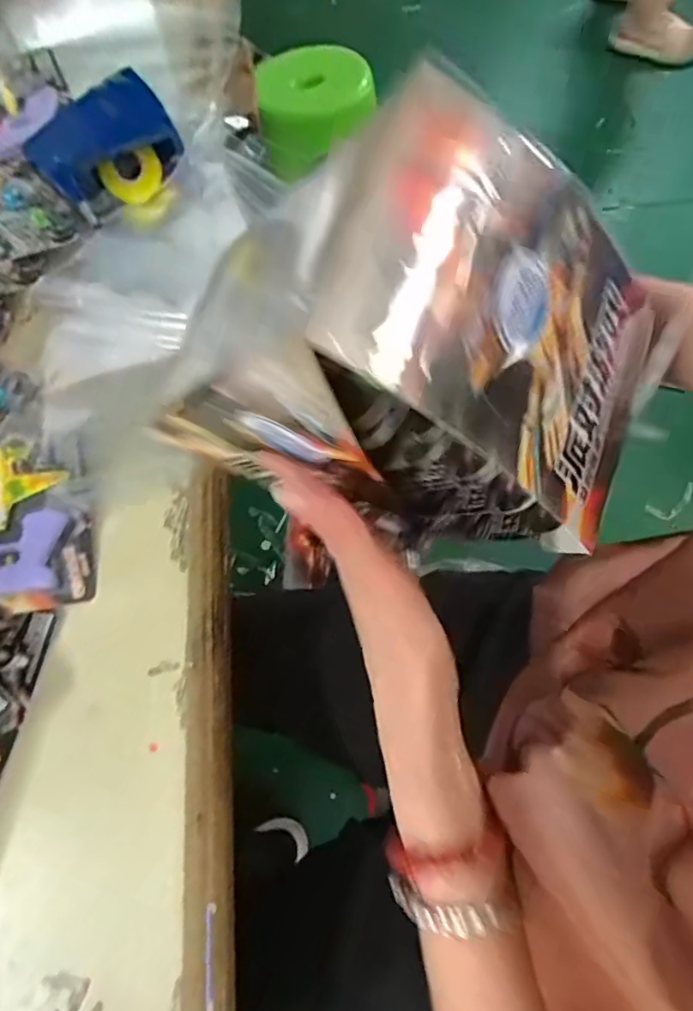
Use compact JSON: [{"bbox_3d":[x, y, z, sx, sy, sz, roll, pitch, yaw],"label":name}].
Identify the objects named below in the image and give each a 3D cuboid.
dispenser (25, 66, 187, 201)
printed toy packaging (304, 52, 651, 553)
[{"bbox_3d":[-0.235,-0.351,0.537,0.134,0.048,0.100,-35,72,-10],"label":"dispenser"},{"bbox_3d":[0.078,-0.090,0.250,0.195,0.018,0.147,28,76,-30],"label":"printed toy packaging"}]

